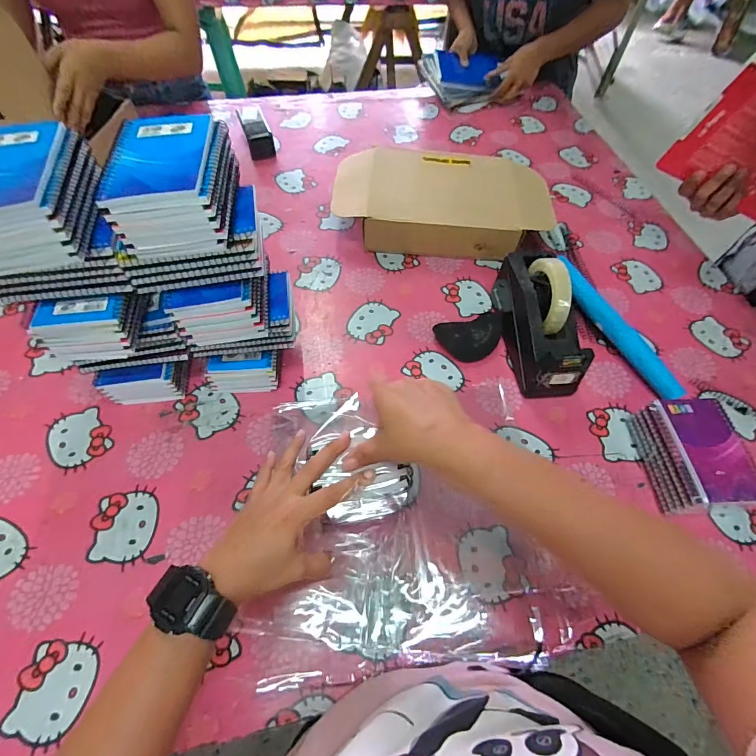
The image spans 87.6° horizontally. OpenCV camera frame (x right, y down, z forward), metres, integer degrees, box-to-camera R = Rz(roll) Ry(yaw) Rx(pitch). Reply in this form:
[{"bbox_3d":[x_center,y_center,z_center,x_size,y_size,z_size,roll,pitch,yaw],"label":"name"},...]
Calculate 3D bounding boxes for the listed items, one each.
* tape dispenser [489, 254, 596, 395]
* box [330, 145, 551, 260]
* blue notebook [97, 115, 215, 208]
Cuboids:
[{"bbox_3d":[0.232,-0.086,0.563,0.071,0.129,0.205,-6,60,-6],"label":"tape dispenser"},{"bbox_3d":[0.115,-0.319,0.725,0.380,0.084,0.226,7,59,2],"label":"box"},{"bbox_3d":[-0.196,-0.200,0.356,0.085,0.009,0.122,-6,60,-6],"label":"blue notebook"}]

